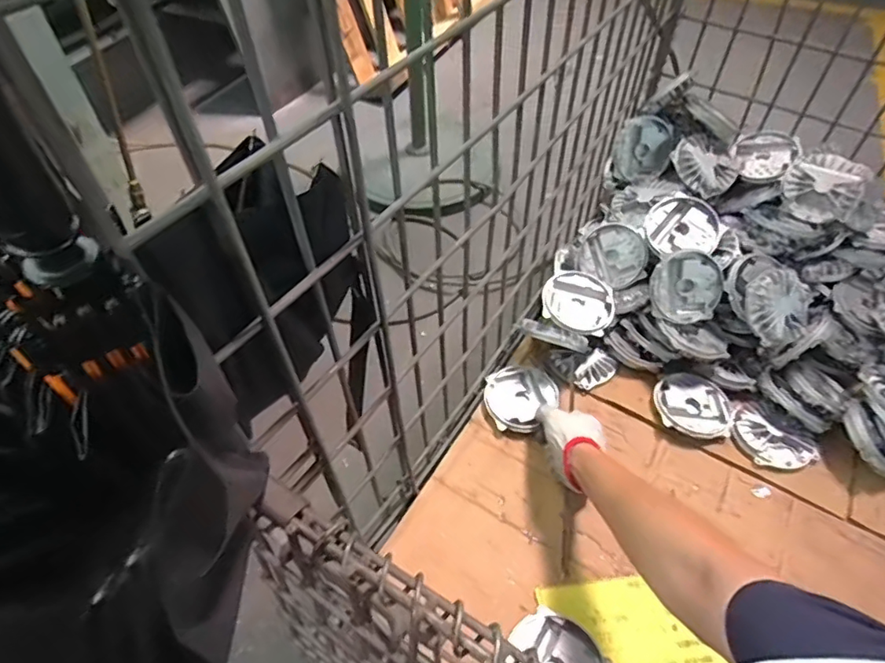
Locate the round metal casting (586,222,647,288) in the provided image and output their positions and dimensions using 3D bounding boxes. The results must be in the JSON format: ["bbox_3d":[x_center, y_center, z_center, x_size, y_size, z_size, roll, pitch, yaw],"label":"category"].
[{"bbox_3d":[0.280,-0.129,0.895,0.107,0.089,0.024,39,20,29],"label":"round metal casting"}]

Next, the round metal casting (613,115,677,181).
[{"bbox_3d":[0.342,-0.312,0.939,0.094,0.113,0.038,14,10,-11],"label":"round metal casting"}]

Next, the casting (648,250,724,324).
[{"bbox_3d":[0.359,-0.067,0.817,0.101,0.103,0.030,-2,11,0],"label":"casting"}]

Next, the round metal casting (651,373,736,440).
[{"bbox_3d":[0.364,0.107,0.793,0.106,0.022,0.092,8,52,7],"label":"round metal casting"}]

